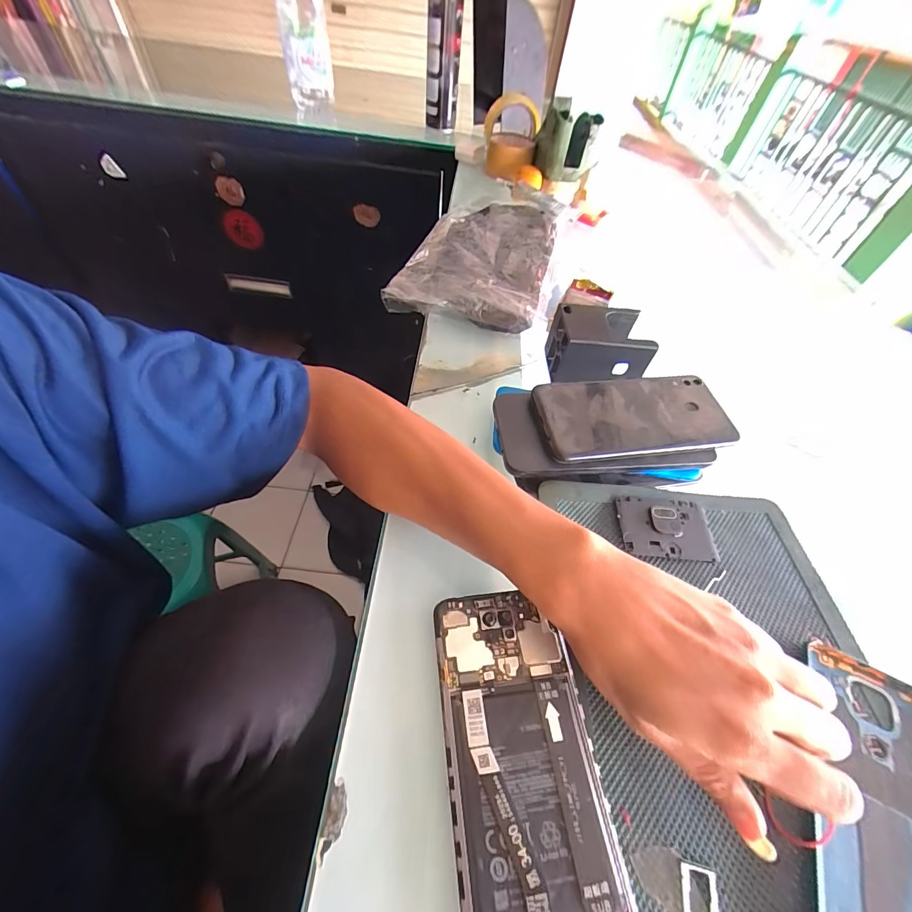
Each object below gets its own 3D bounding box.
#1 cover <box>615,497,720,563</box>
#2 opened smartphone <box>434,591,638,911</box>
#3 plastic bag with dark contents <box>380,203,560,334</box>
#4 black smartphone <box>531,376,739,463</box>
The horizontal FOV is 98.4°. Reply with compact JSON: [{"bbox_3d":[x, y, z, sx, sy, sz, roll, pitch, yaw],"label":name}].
[{"bbox_3d":[0.152,0.051,0.284,0.066,0.007,0.044,4,53,-3],"label":"cover"},{"bbox_3d":[0.033,0.150,0.199,0.074,0.010,0.155,-3,53,-8],"label":"opened smartphone"},{"bbox_3d":[0.037,-0.258,0.502,0.170,0.036,0.292,15,53,5],"label":"plastic bag with dark contents"},{"bbox_3d":[0.136,-0.033,0.306,0.146,0.006,0.070,-5,59,-7],"label":"black smartphone"}]

